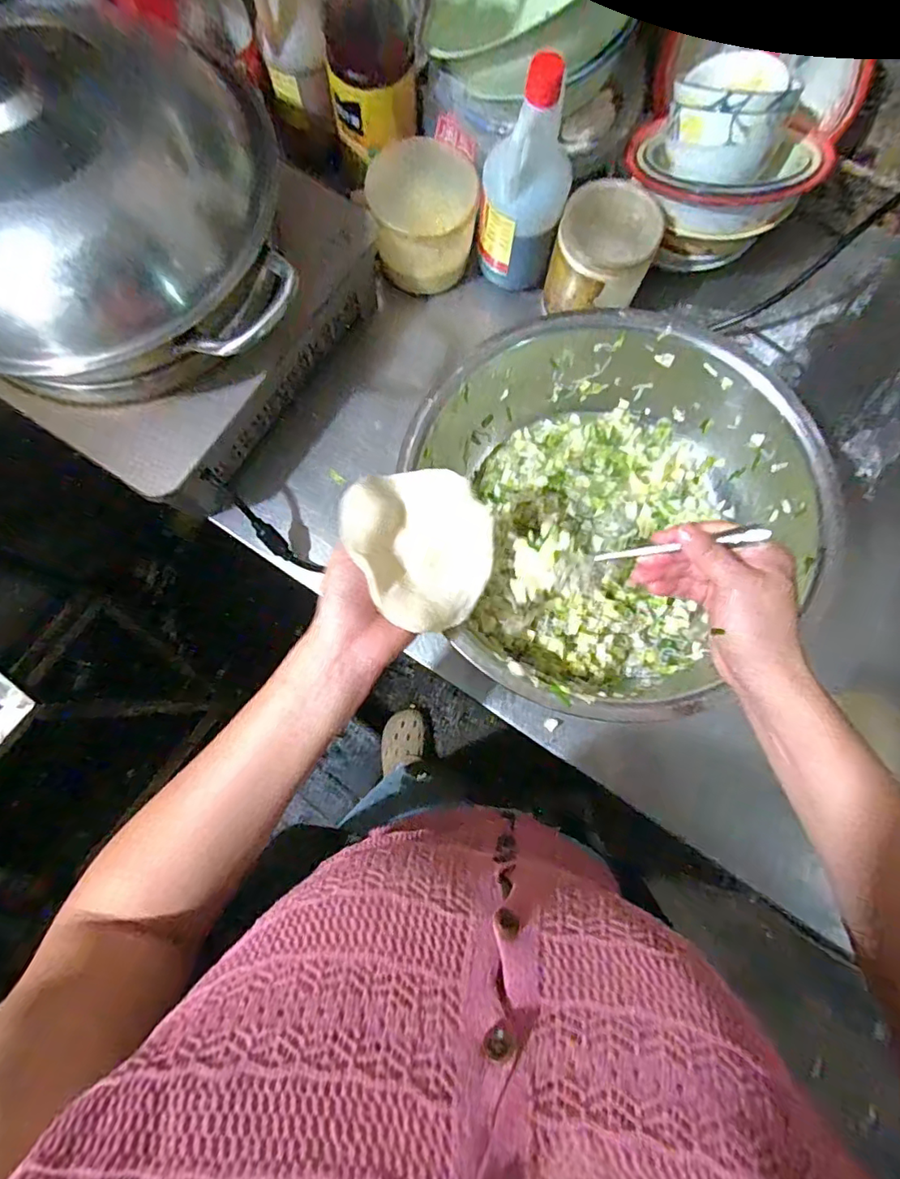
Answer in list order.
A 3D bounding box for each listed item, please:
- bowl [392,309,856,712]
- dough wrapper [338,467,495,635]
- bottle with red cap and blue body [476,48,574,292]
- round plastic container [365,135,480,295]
[{"bbox_3d":[0.141,-0.085,0.538,0.359,0.128,0.336,0,80,1],"label":"bowl"},{"bbox_3d":[-0.021,-0.030,0.417,0.109,0.023,0.119,5,79,-28],"label":"dough wrapper"},{"bbox_3d":[0.075,-0.397,0.549,0.085,0.201,0.073,9,80,3],"label":"bottle with red cap and blue body"},{"bbox_3d":[-0.028,-0.402,0.613,0.107,0.104,0.099,0,80,1],"label":"round plastic container"}]

